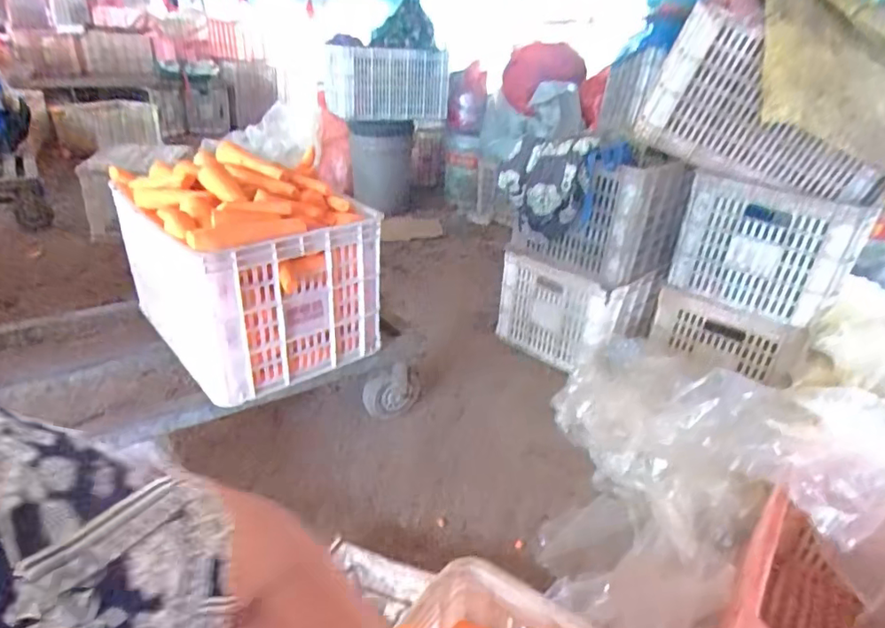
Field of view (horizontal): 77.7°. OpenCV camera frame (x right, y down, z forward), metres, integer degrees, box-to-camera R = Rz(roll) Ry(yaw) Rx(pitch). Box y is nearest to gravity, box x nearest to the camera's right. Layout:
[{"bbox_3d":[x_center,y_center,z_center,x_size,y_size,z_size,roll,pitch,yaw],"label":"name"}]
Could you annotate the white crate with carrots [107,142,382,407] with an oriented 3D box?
[{"bbox_3d":[-0.393,-0.106,1.074,0.459,0.318,0.316,26,34,36],"label":"white crate with carrots"}]

